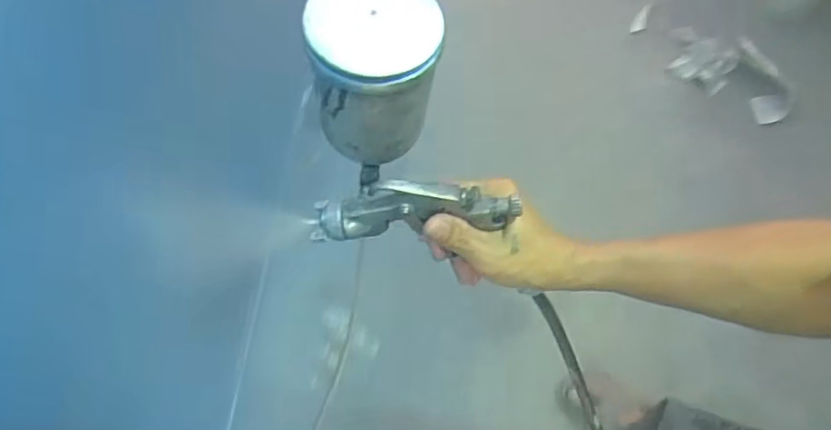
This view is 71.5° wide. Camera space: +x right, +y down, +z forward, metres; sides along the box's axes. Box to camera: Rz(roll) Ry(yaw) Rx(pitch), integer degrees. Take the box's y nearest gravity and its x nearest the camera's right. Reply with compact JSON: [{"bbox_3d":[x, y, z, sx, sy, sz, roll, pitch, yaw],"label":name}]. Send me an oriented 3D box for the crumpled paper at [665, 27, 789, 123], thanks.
[{"bbox_3d":[0.871,-0.402,1.591,0.348,0.039,0.169,33,95,13],"label":"crumpled paper"}]

